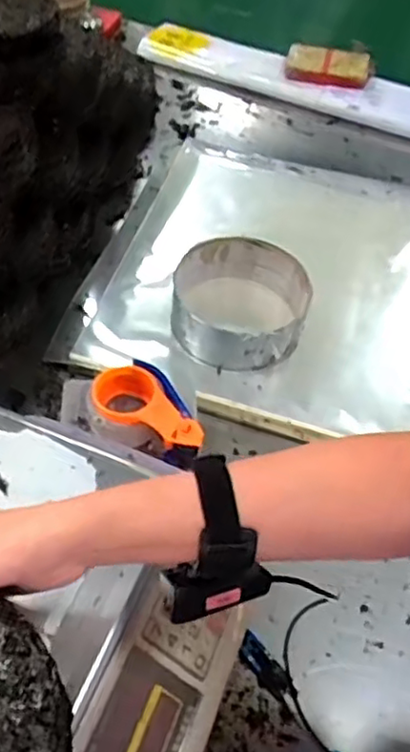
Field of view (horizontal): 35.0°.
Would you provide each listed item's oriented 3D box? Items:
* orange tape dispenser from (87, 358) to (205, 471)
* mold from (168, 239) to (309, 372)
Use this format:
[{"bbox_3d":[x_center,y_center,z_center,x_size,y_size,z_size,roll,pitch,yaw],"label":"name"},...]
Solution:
[{"bbox_3d":[-0.079,0.056,0.796,0.103,0.068,0.152,-28,60,-25],"label":"orange tape dispenser"},{"bbox_3d":[0.050,-0.113,0.987,0.203,0.095,0.199,3,52,-4],"label":"mold"}]

